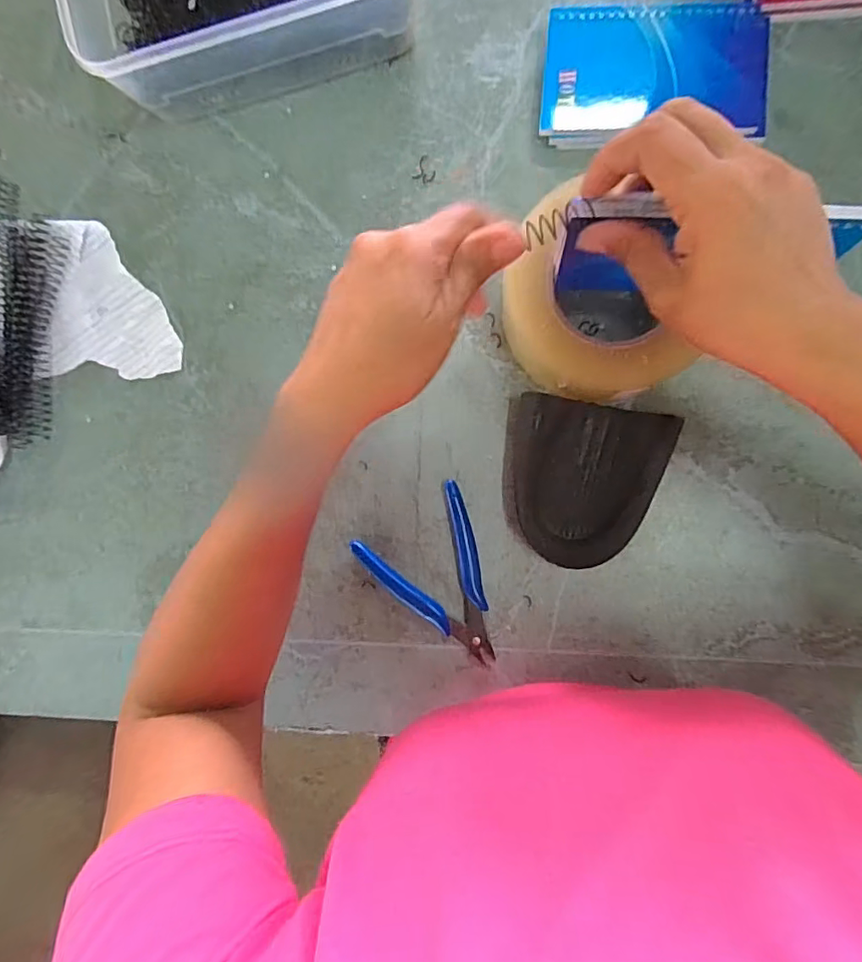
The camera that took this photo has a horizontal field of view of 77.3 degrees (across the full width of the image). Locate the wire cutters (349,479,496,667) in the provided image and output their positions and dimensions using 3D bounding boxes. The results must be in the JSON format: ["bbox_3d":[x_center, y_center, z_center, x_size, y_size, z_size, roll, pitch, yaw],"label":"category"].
[{"bbox_3d":[0.003,0.074,0.373,0.082,0.009,0.120,-24,86,6],"label":"wire cutters"}]

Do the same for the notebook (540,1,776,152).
[{"bbox_3d":[0.147,-0.265,0.354,0.143,0.017,0.087,0,88,7],"label":"notebook"}]

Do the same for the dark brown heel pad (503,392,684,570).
[{"bbox_3d":[0.096,0.003,0.351,0.101,0.034,0.101,11,90,7],"label":"dark brown heel pad"}]

